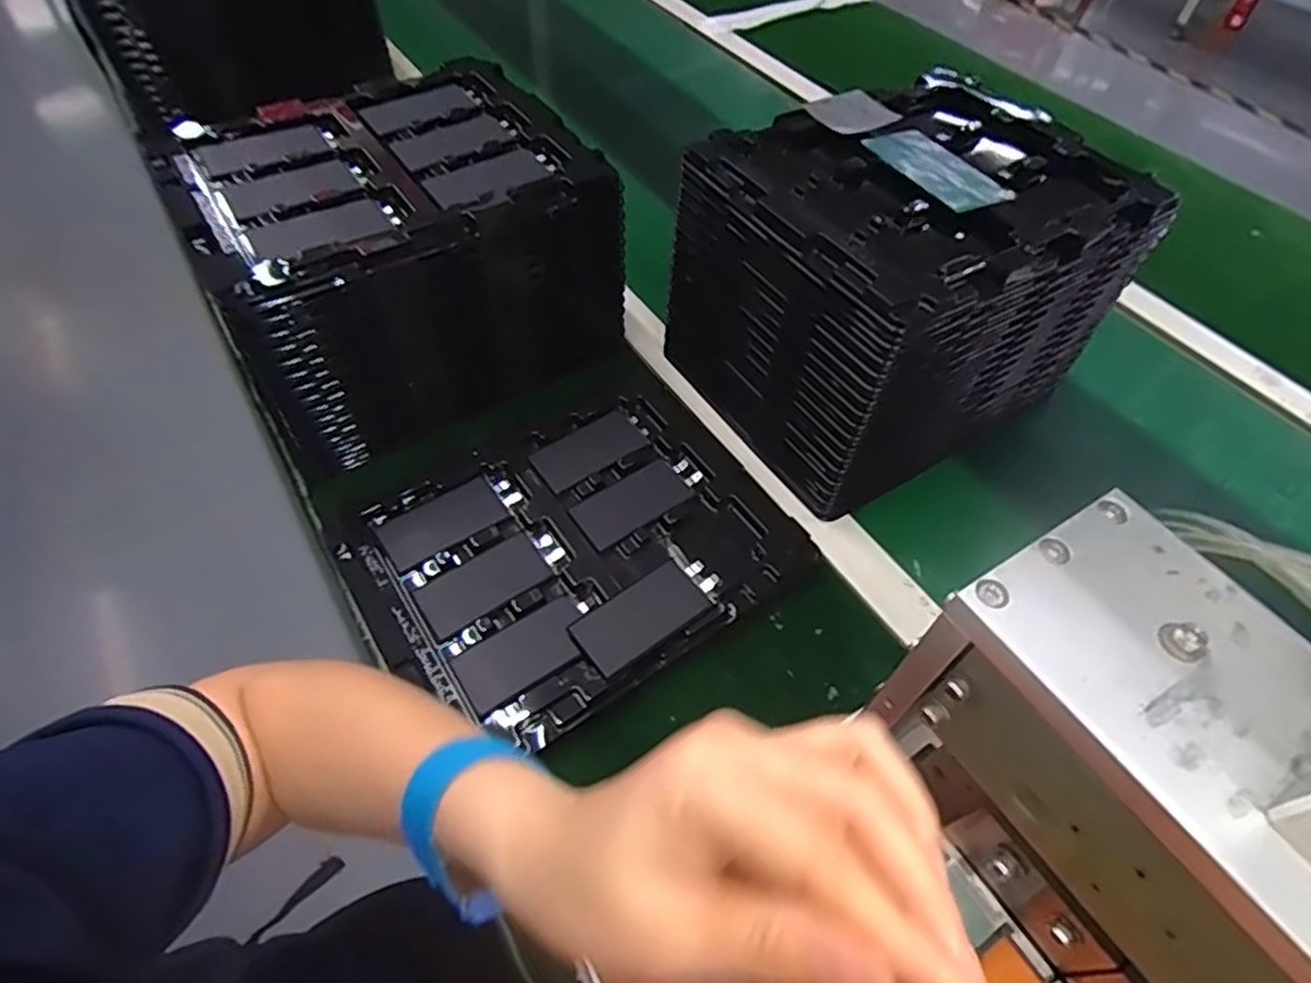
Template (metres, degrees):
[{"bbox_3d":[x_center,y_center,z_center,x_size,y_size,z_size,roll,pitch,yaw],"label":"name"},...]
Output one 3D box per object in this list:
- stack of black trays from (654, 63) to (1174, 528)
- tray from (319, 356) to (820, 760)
[{"bbox_3d":[0.181,-0.167,0.546,0.272,0.165,0.222,-26,60,-22],"label":"stack of black trays"},{"bbox_3d":[-0.057,0.032,0.487,0.268,0.022,0.217,-31,62,-24],"label":"tray"}]

